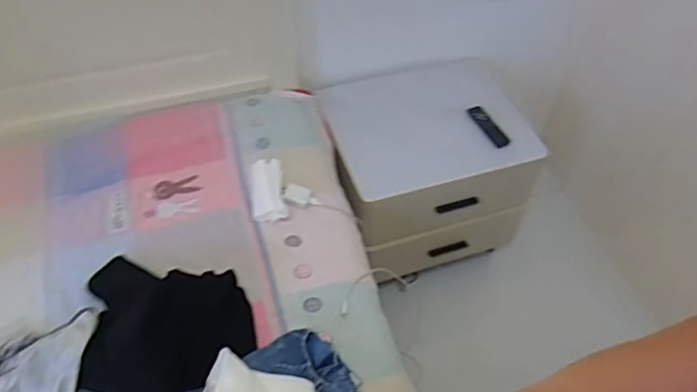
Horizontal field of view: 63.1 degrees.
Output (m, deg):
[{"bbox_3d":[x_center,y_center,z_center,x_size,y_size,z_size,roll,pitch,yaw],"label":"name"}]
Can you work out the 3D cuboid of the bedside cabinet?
[{"bbox_3d":[0.204,-0.079,1.557,0.512,0.375,0.422,-11,52,-10],"label":"bedside cabinet"}]

